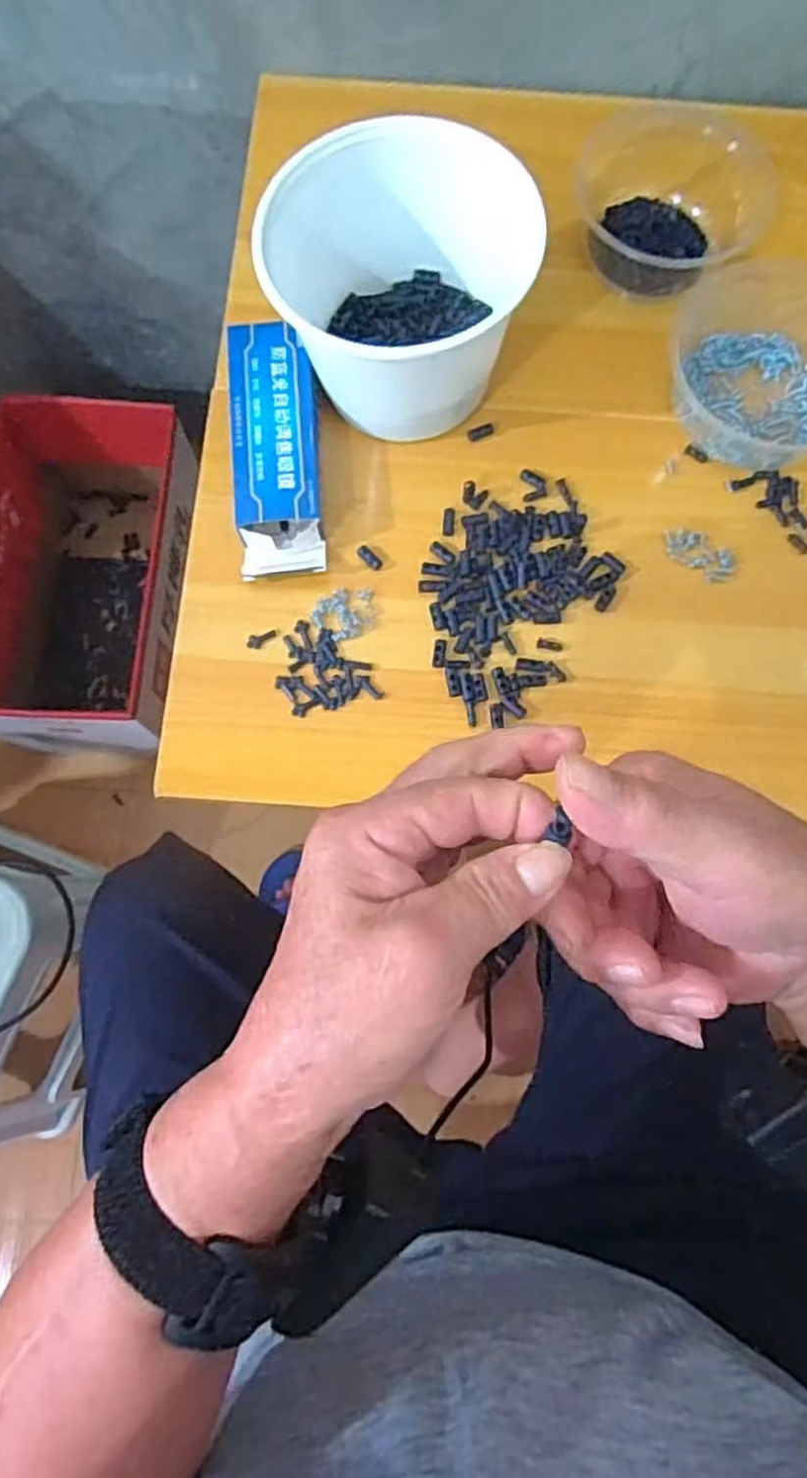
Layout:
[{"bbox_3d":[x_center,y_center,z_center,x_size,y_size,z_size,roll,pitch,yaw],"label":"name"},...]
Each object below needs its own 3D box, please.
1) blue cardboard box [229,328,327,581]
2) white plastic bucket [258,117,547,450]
[{"bbox_3d":[-0.086,-0.198,0.523,0.057,0.035,0.170,-5,76,-2],"label":"blue cardboard box"},{"bbox_3d":[-0.010,-0.283,0.494,0.148,0.119,0.128,-20,78,-6],"label":"white plastic bucket"}]

